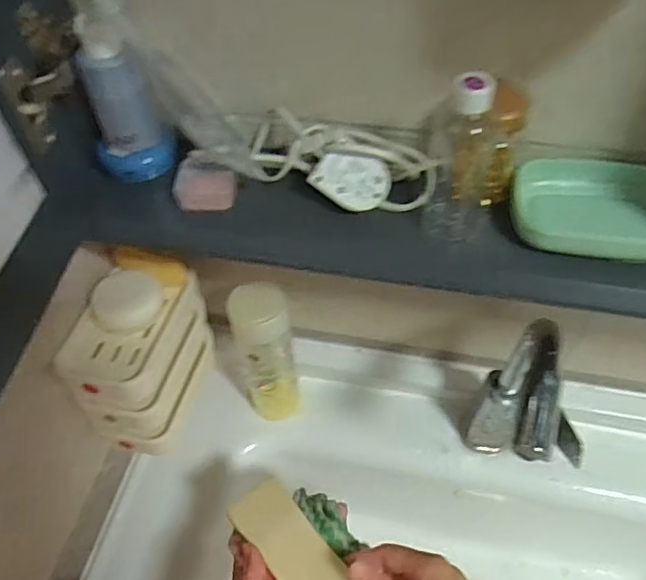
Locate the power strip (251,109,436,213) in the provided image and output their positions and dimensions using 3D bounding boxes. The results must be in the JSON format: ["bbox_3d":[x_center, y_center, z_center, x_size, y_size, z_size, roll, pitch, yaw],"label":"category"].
[{"bbox_3d":[0.010,-0.098,0.437,0.153,0.039,0.068,13,54,12],"label":"power strip"}]

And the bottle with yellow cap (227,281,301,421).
[{"bbox_3d":[-0.058,0.075,0.626,0.061,0.203,0.049,-7,52,-4],"label":"bottle with yellow cap"}]

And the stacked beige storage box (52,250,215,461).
[{"bbox_3d":[-0.177,0.061,0.558,0.090,0.128,0.151,16,54,13],"label":"stacked beige storage box"}]

